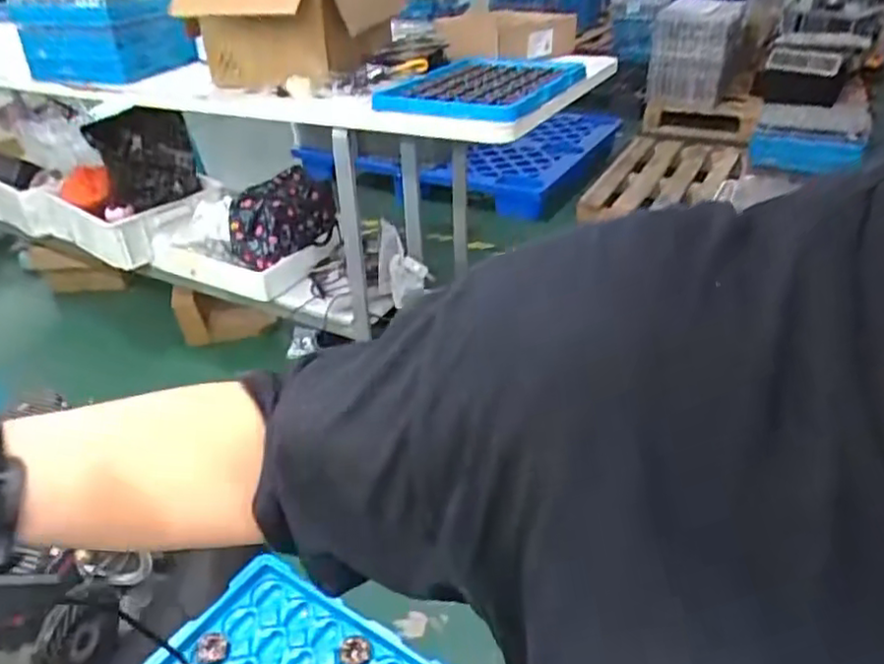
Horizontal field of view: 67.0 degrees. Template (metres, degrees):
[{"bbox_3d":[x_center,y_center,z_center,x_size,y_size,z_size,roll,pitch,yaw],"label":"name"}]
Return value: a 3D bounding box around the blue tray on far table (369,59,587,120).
[{"bbox_3d":[0.084,-0.478,1.291,0.286,0.031,0.493,14,37,23],"label":"blue tray on far table"}]

